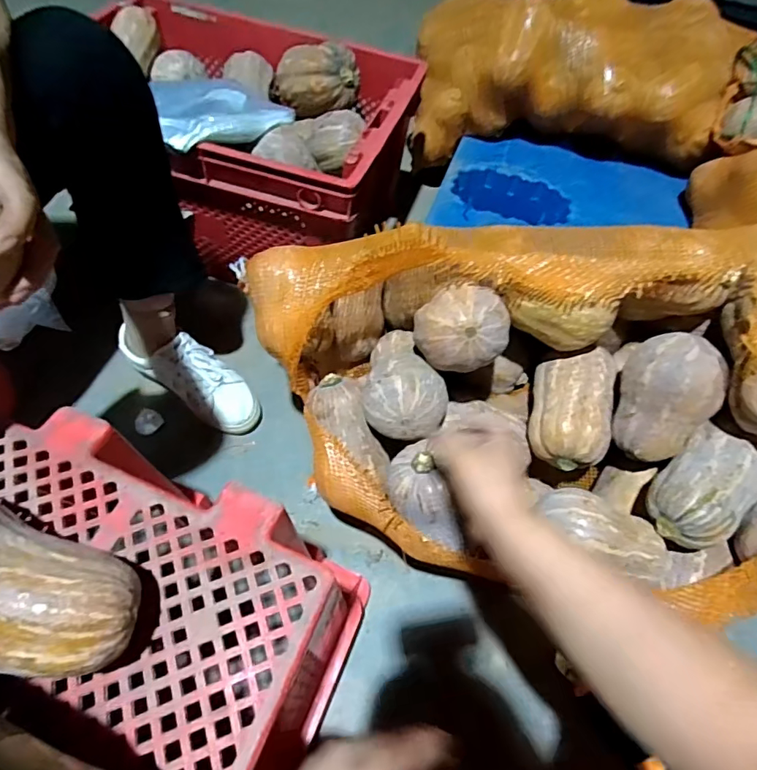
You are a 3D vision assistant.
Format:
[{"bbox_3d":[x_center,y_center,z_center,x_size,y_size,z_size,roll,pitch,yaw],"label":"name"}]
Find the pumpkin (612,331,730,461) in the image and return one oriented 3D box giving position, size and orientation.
[{"bbox_3d":[0.339,0.014,0.577,0.101,0.150,0.090,13,18,26],"label":"pumpkin"}]

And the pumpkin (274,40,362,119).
[{"bbox_3d":[-0.115,-0.565,0.899,0.155,0.096,0.113,-4,58,-7],"label":"pumpkin"}]

